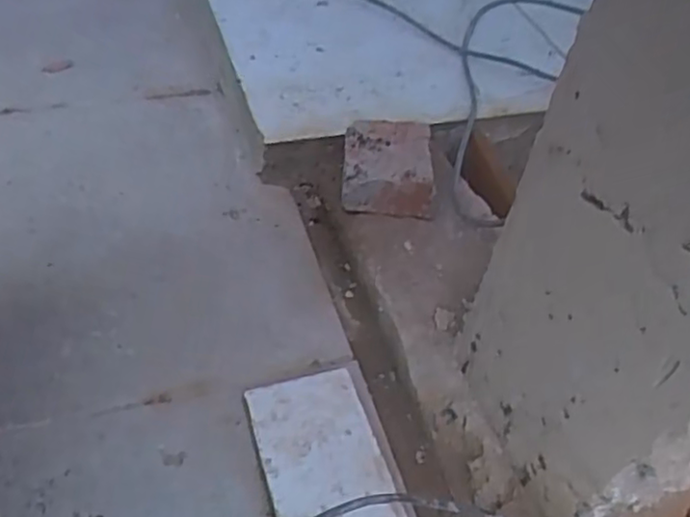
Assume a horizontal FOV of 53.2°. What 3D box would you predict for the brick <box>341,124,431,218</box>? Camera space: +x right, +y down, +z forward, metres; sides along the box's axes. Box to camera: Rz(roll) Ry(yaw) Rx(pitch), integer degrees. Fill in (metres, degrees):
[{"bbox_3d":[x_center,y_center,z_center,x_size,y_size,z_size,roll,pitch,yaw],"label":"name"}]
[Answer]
[{"bbox_3d":[0.043,-0.092,0.664,0.089,0.041,0.104,4,47,-4],"label":"brick"}]

